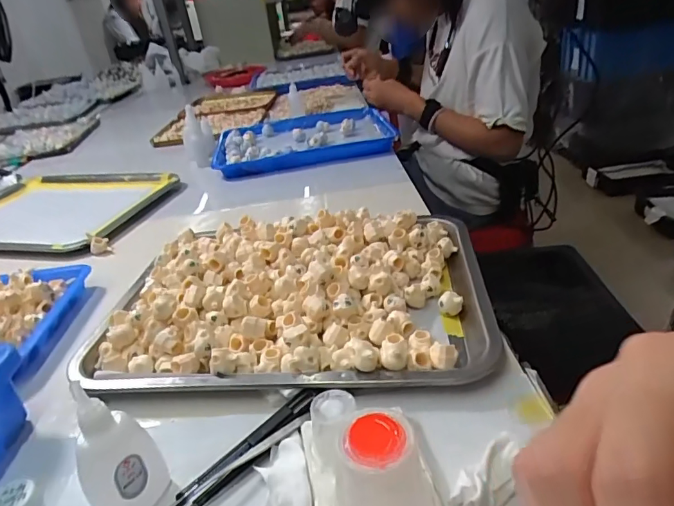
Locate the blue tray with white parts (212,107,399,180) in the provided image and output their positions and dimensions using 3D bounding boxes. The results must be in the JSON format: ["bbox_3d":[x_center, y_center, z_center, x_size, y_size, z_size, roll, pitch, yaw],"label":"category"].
[{"bbox_3d":[-0.063,-0.217,0.904,0.331,0.039,0.255,-9,30,-2],"label":"blue tray with white parts"}]

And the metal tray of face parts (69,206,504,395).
[{"bbox_3d":[-0.042,0.029,0.448,0.346,0.040,0.253,-4,30,7],"label":"metal tray of face parts"}]

